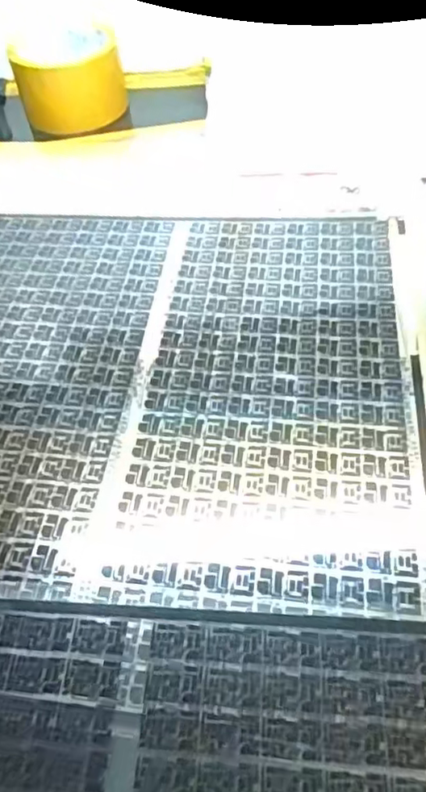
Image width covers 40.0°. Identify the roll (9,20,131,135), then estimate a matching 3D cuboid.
[{"bbox_3d":[-0.125,-0.278,0.510,0.091,0.072,0.072,-15,51,-7],"label":"roll"}]

